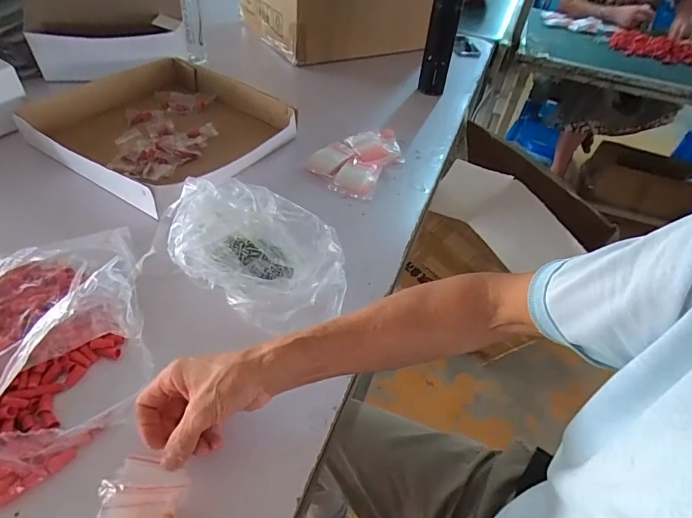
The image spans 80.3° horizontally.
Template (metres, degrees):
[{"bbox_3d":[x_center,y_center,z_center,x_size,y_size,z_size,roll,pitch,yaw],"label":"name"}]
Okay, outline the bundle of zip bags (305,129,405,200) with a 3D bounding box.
[{"bbox_3d":[0.032,-0.193,0.774,0.124,0.029,0.220,24,48,18],"label":"bundle of zip bags"}]

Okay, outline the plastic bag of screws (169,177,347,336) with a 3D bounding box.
[{"bbox_3d":[-0.110,-0.015,0.529,0.245,0.080,0.164,22,47,16],"label":"plastic bag of screws"}]

